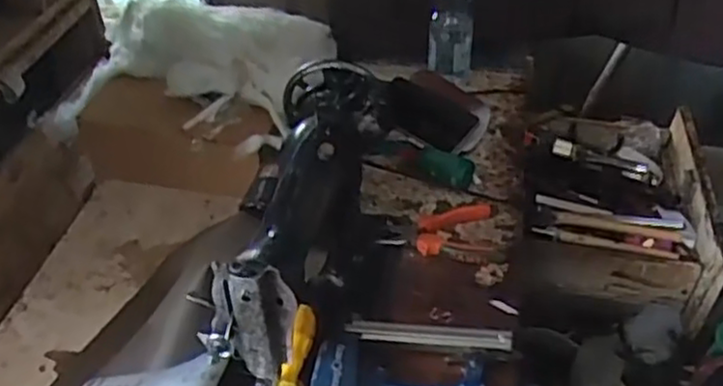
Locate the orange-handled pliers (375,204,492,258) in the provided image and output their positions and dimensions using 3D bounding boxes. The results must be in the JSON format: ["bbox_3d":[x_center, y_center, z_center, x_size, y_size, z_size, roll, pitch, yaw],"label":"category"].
[{"bbox_3d":[0.095,0.045,0.881,0.132,0.021,0.073,1,39,0],"label":"orange-handled pliers"}]

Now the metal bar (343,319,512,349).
[{"bbox_3d":[0.071,0.146,0.739,0.169,0.015,0.017,4,40,4],"label":"metal bar"}]

